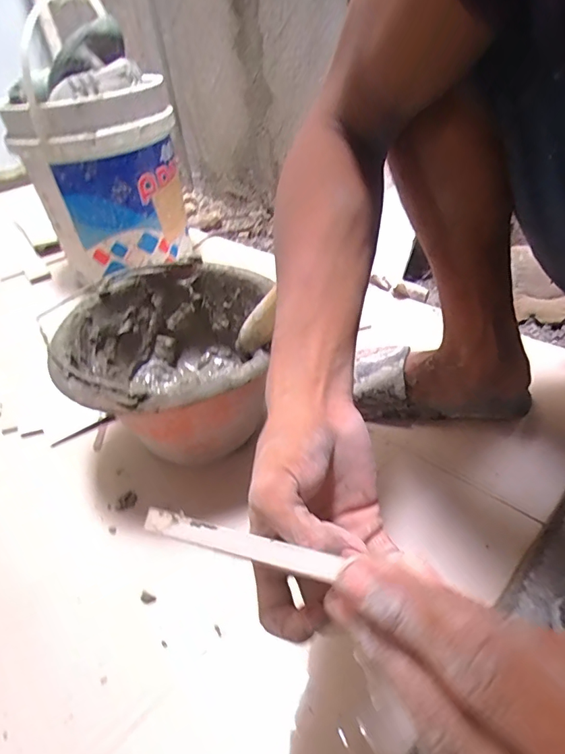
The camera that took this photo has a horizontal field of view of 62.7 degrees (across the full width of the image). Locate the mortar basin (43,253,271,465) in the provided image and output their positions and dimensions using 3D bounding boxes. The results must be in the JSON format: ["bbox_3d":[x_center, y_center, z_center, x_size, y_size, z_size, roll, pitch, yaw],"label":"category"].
[{"bbox_3d":[-0.121,0.000,0.542,0.217,0.177,0.233,-3,38,6],"label":"mortar basin"}]

